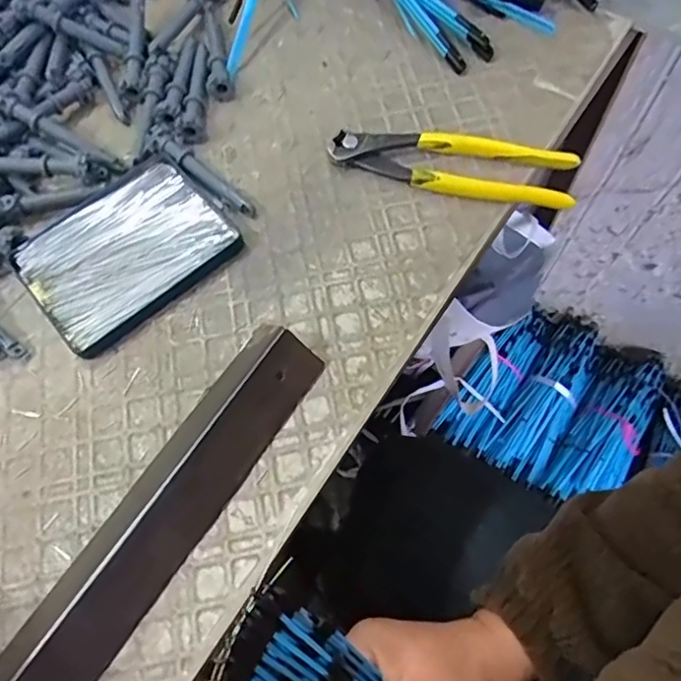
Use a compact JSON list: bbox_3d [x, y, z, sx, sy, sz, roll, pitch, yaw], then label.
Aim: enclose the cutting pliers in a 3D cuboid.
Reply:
[{"bbox_3d":[0.073,-0.119,0.388,0.160,0.024,0.042,16,67,9],"label":"cutting pliers"}]

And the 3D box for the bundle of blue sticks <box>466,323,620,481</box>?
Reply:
[{"bbox_3d":[0.376,0.100,1.035,0.115,0.067,0.339,38,72,17],"label":"bundle of blue sticks"}]

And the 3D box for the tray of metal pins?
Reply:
[{"bbox_3d":[-0.142,-0.062,0.379,0.126,0.008,0.103,-39,70,-14],"label":"tray of metal pins"}]

